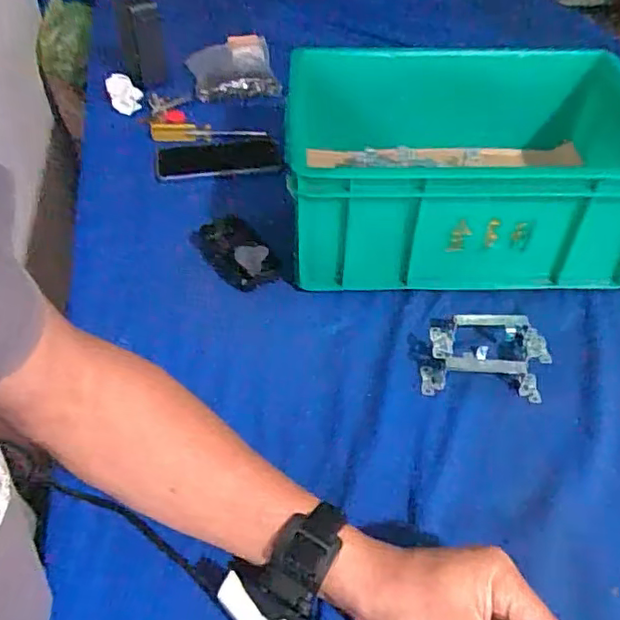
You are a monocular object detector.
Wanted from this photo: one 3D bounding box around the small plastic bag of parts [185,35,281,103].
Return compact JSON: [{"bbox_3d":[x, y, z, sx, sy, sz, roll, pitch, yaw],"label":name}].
[{"bbox_3d":[-0.131,-0.409,1.006,0.144,0.032,0.206,-11,45,-12],"label":"small plastic bag of parts"}]

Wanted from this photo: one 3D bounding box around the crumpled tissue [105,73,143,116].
[{"bbox_3d":[-0.285,-0.334,0.915,0.049,0.037,0.058,-19,48,-20],"label":"crumpled tissue"}]

